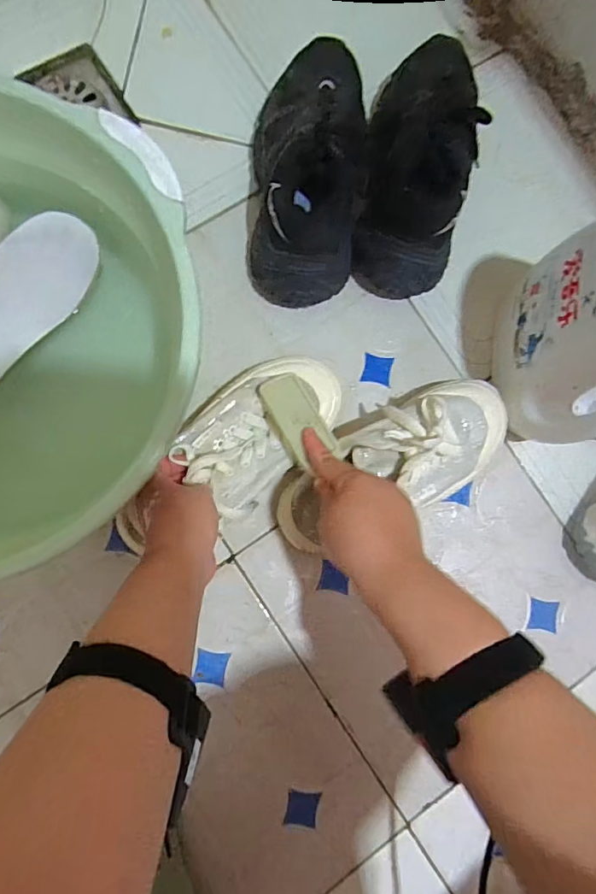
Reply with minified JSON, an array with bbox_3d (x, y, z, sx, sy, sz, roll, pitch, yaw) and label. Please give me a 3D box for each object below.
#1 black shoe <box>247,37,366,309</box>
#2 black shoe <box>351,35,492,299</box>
[{"bbox_3d":[0.007,-0.265,0.479,0.096,0.104,0.249,2,84,-6],"label":"black shoe"},{"bbox_3d":[0.121,-0.280,0.491,0.120,0.105,0.250,11,83,-5],"label":"black shoe"}]

